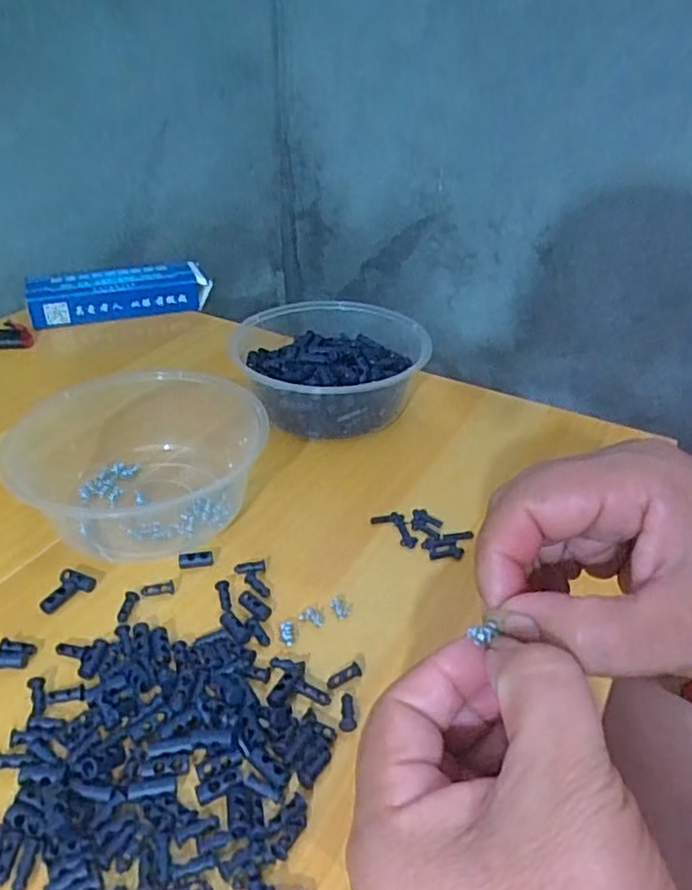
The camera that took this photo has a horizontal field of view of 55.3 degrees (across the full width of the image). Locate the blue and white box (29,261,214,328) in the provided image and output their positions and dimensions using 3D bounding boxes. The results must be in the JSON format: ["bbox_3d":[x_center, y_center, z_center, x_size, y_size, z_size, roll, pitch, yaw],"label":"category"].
[{"bbox_3d":[-0.216,-0.144,0.635,0.164,0.042,0.048,-10,37,-17],"label":"blue and white box"}]

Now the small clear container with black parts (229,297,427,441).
[{"bbox_3d":[-0.009,-0.056,0.495,0.138,0.056,0.149,-1,35,-4],"label":"small clear container with black parts"}]

